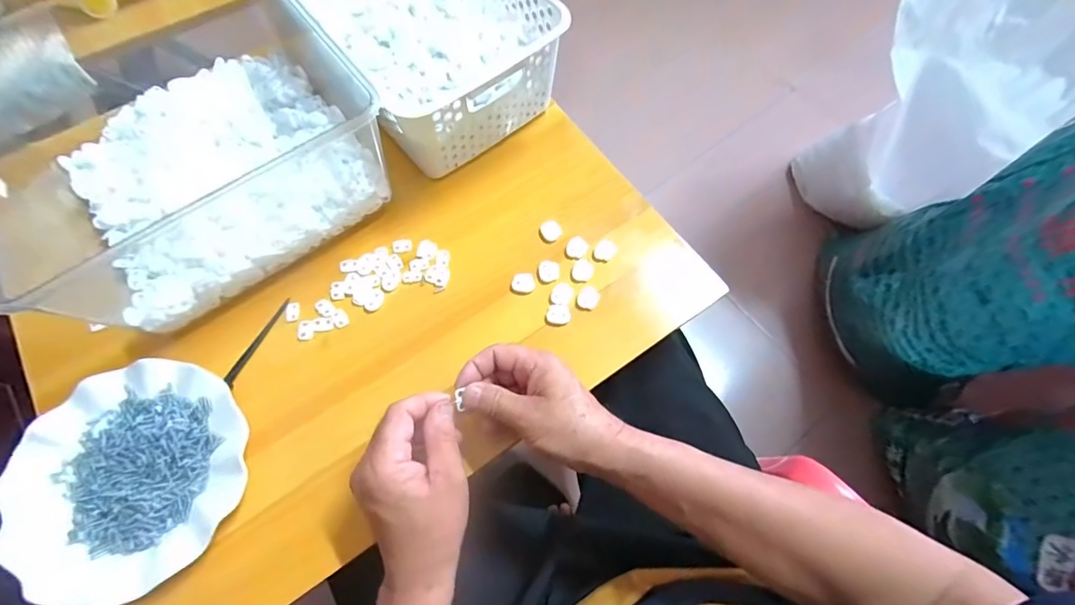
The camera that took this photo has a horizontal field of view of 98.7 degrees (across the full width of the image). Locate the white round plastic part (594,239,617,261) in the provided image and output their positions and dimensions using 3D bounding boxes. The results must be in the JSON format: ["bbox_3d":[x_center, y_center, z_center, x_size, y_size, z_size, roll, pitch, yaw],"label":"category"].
[{"bbox_3d":[0.071,-0.054,0.479,0.021,0.004,0.023,0,67,0],"label":"white round plastic part"}]

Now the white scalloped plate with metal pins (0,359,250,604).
[{"bbox_3d":[-0.335,0.141,0.382,0.177,0.019,0.176,41,73,16],"label":"white scalloped plate with metal pins"}]

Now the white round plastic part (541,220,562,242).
[{"bbox_3d":[0.015,-0.076,0.487,0.020,0.006,0.023,-26,69,-11],"label":"white round plastic part"}]

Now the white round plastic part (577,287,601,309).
[{"bbox_3d":[0.050,-0.005,0.452,0.020,0.004,0.022,0,67,0],"label":"white round plastic part"}]

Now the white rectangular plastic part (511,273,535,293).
[{"bbox_3d":[-0.014,-0.020,0.464,0.022,0.005,0.019,-6,67,-3],"label":"white rectangular plastic part"}]

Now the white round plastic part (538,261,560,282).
[{"bbox_3d":[0.011,-0.032,0.467,0.021,0.004,0.023,0,67,0],"label":"white round plastic part"}]

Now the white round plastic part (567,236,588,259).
[{"bbox_3d":[0.041,-0.057,0.479,0.020,0.007,0.021,0,67,0],"label":"white round plastic part"}]

